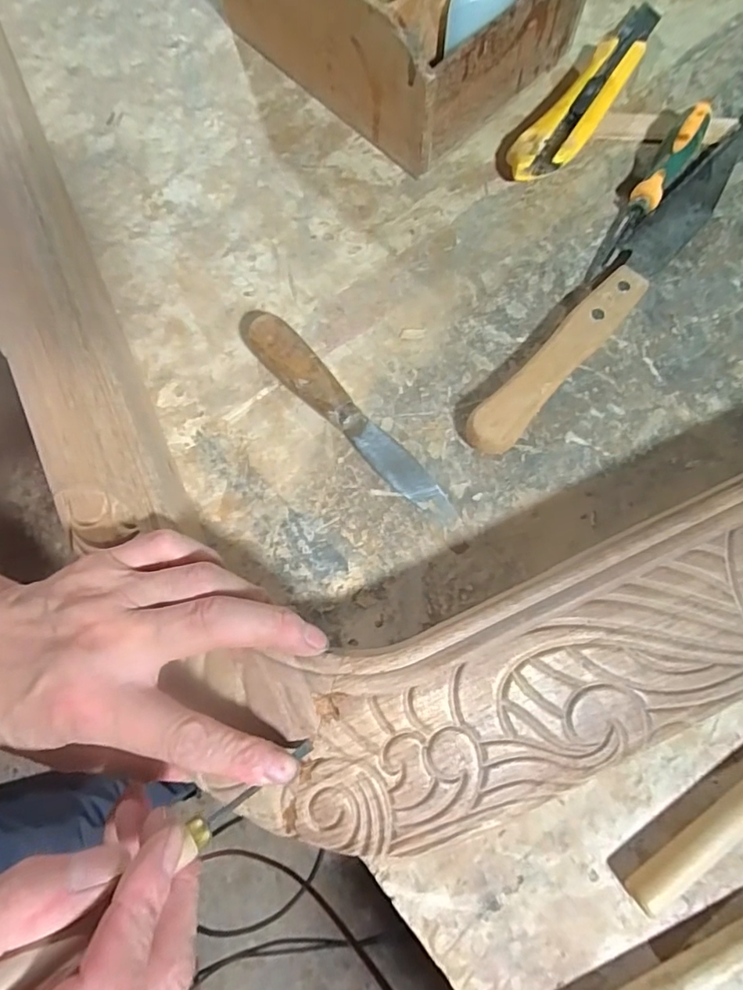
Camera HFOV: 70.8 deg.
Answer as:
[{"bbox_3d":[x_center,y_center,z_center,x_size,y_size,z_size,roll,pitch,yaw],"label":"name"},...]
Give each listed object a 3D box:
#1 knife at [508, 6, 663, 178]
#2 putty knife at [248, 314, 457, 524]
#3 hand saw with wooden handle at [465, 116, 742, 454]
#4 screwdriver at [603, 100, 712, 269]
[{"bbox_3d":[0.149,-0.270,0.351,0.034,0.021,0.172,37,80,10],"label":"knife"},{"bbox_3d":[-0.014,-0.043,0.302,0.024,0.021,0.159,-42,79,-8],"label":"putty knife"},{"bbox_3d":[0.158,-0.136,0.321,0.029,0.020,0.296,40,81,10],"label":"hand saw with wooden handle"},{"bbox_3d":[0.178,-0.194,0.329,0.019,0.023,0.119,32,79,9],"label":"screwdriver"}]

